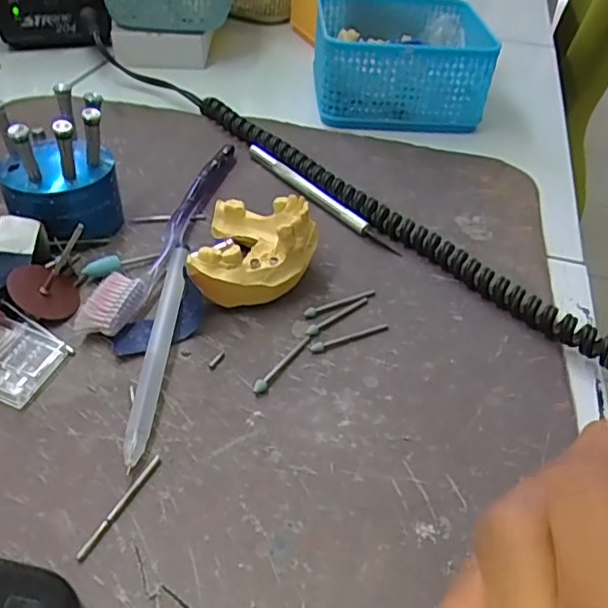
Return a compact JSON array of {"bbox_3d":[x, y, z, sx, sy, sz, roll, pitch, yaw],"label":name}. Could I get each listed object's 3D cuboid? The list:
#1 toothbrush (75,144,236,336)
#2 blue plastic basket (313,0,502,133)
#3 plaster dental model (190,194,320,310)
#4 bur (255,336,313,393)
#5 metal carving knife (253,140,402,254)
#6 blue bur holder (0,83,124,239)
[{"bbox_3d":[-0.068,-0.045,0.336,0.019,0.013,0.185,14,42,10],"label":"toothbrush"},{"bbox_3d":[0.075,-0.202,0.495,0.124,0.067,0.140,2,41,-3],"label":"blue plastic basket"},{"bbox_3d":[-0.023,-0.030,0.305,0.058,0.037,0.071,6,41,1],"label":"plaster dental model"},{"bbox_3d":[-0.009,0.025,0.268,0.005,0.005,0.042,24,44,20],"label":"bur"},{"bbox_3d":[0.007,-0.068,0.374,0.008,0.009,0.135,-26,49,-30],"label":"metal carving knife"},{"bbox_3d":[-0.128,-0.070,0.316,0.058,0.070,0.050,-10,43,-16],"label":"blue bur holder"}]

